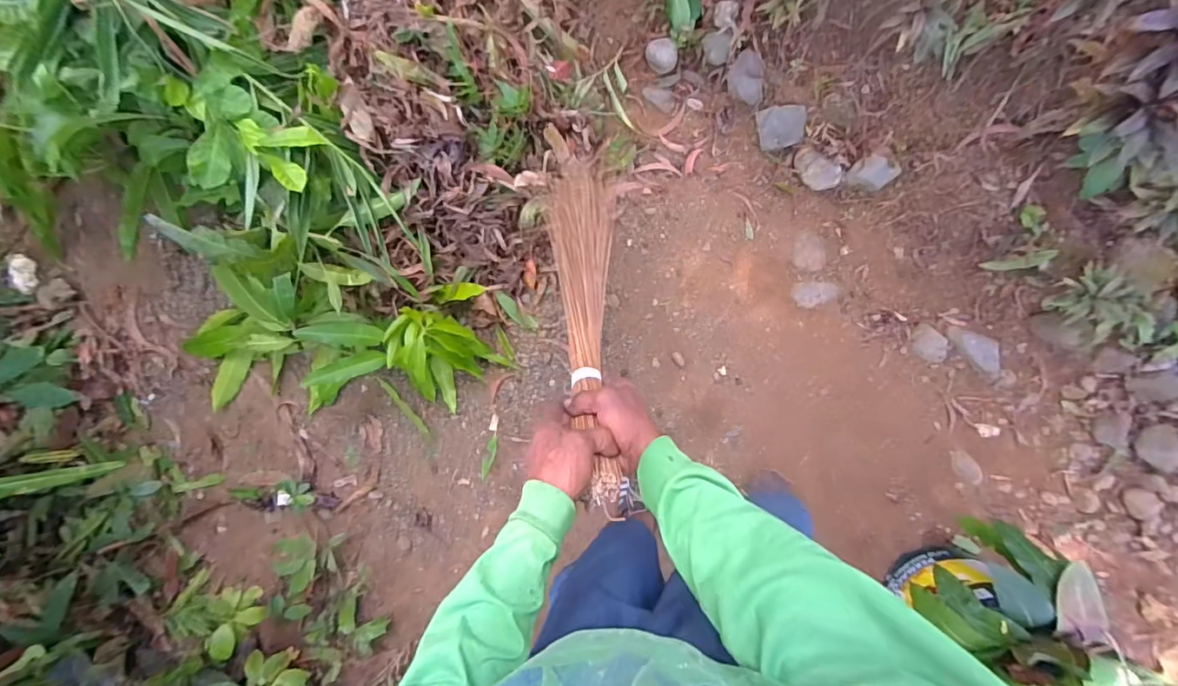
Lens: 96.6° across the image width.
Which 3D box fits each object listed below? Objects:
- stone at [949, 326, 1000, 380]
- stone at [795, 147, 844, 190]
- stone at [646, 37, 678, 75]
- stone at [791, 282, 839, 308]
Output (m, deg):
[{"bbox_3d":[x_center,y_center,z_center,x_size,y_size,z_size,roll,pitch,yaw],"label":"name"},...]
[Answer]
[{"bbox_3d":[0.855,0.013,1.152,0.058,0.028,0.137,-43,92,5],"label":"stone"},{"bbox_3d":[0.497,-0.378,1.144,0.110,0.034,0.071,39,130,8],"label":"stone"},{"bbox_3d":[0.157,-0.618,1.132,0.069,0.043,0.064,0,93,5],"label":"stone"},{"bbox_3d":[0.515,-0.112,1.197,0.094,0.021,0.058,-6,95,3],"label":"stone"}]

